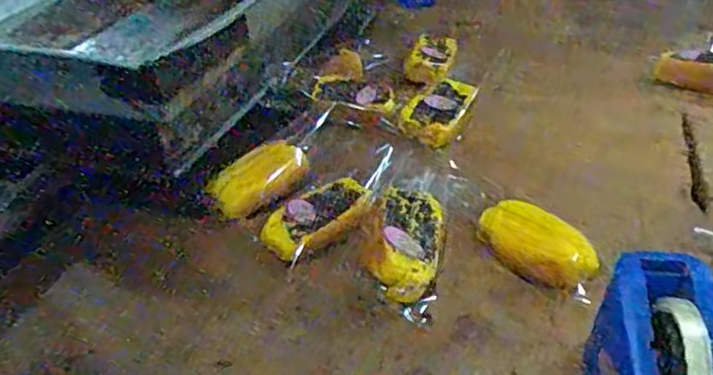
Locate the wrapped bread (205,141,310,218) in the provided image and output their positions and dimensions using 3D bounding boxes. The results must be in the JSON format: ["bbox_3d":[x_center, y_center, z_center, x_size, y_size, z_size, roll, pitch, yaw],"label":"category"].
[{"bbox_3d":[-0.106,-0.011,0.679,0.046,0.051,0.131,17,42,27],"label":"wrapped bread"}]

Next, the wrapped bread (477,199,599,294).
[{"bbox_3d":[0.164,0.054,0.572,0.059,0.042,0.111,-31,44,-31],"label":"wrapped bread"}]

